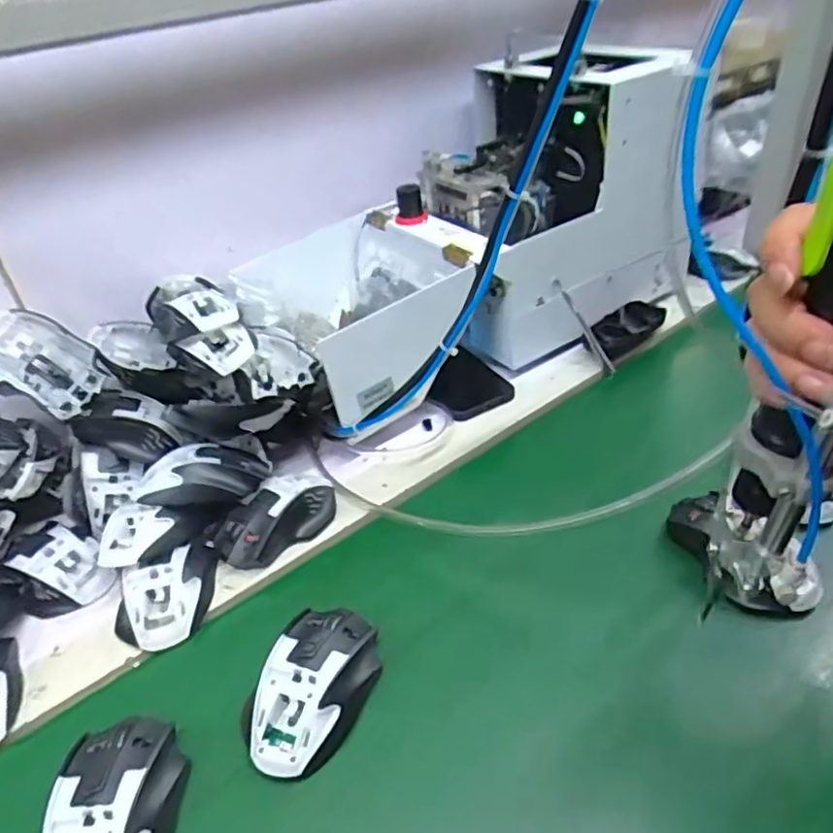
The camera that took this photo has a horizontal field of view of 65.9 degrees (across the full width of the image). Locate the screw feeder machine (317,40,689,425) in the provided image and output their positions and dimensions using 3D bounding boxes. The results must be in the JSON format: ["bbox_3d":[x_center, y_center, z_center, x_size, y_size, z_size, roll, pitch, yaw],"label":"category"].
[{"bbox_3d":[0.081,-0.209,0.728,0.491,0.298,0.222,-23,41,-24],"label":"screw feeder machine"}]

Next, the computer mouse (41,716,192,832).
[{"bbox_3d":[-0.180,0.238,0.385,0.069,0.036,0.112,-8,37,-5],"label":"computer mouse"}]

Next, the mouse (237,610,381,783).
[{"bbox_3d":[-0.071,0.182,0.443,0.078,0.038,0.116,17,42,25],"label":"mouse"}]

